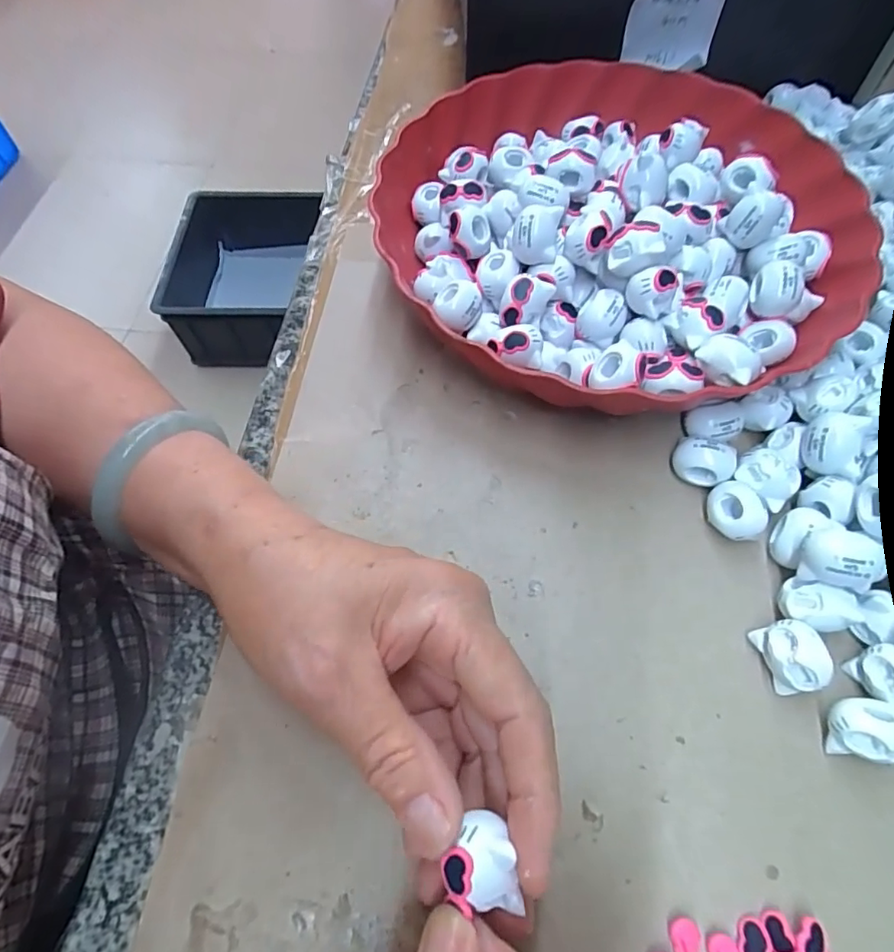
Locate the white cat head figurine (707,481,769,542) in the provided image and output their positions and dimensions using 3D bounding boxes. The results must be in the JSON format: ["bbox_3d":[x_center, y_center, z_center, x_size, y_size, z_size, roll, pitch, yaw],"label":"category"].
[{"bbox_3d":[0.126,0.016,0.239,0.025,0.019,0.025,0,63,1],"label":"white cat head figurine"}]

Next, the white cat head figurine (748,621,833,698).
[{"bbox_3d":[0.131,0.069,0.208,0.019,0.018,0.025,-7,63,-3],"label":"white cat head figurine"}]

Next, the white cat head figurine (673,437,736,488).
[{"bbox_3d":[0.114,-0.005,0.248,0.025,0.022,0.016,21,65,12],"label":"white cat head figurine"}]

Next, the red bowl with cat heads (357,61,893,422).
[{"bbox_3d":[0.090,-0.136,0.295,0.248,0.055,0.244,0,63,1],"label":"red bowl with cat heads"}]

